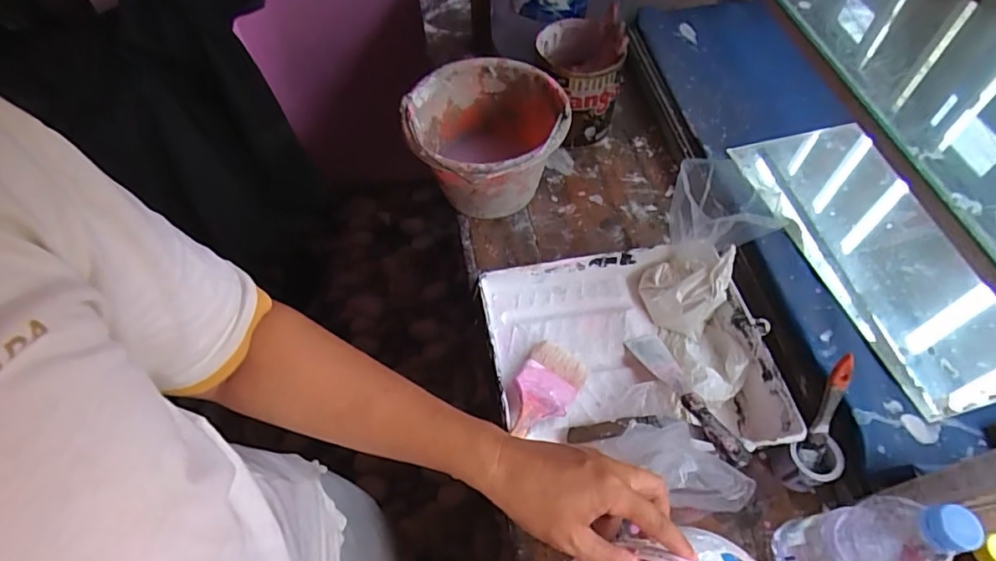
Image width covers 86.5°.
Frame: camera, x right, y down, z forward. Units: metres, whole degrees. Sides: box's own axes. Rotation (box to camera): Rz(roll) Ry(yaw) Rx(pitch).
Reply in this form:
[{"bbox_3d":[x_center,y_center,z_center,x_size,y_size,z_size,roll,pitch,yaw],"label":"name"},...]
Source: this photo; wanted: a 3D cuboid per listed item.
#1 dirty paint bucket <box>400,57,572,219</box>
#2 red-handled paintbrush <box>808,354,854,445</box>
[{"bbox_3d":[-0.022,-0.204,0.836,0.234,0.166,0.247,-1,56,1],"label":"dirty paint bucket"},{"bbox_3d":[0.374,0.134,0.594,0.022,0.121,0.009,12,17,7],"label":"red-handled paintbrush"}]

